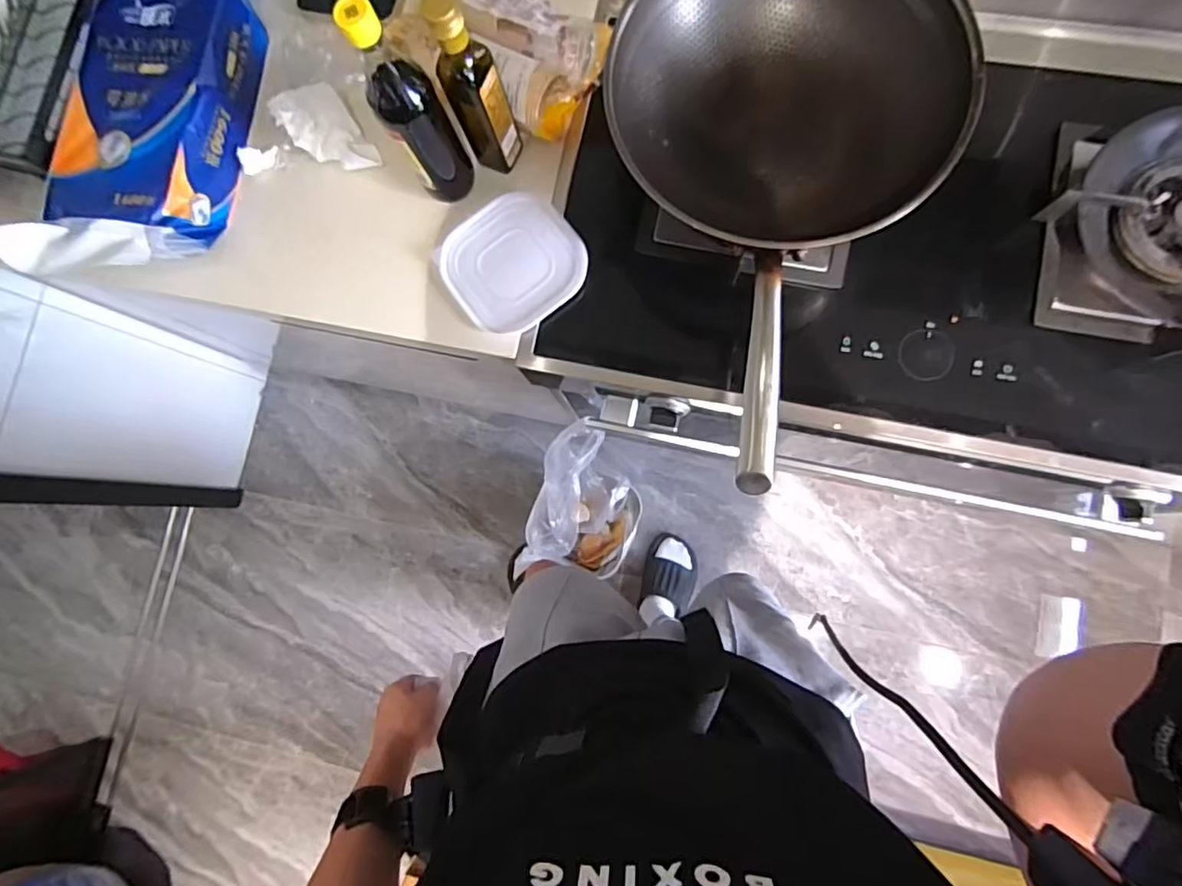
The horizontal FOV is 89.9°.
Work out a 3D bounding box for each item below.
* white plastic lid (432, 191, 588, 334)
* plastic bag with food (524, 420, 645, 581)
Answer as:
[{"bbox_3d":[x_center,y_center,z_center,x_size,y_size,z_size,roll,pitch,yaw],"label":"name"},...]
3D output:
[{"bbox_3d":[-0.094,-0.215,0.700,0.155,0.019,0.154,-36,81,0],"label":"white plastic lid"},{"bbox_3d":[-0.005,0.126,1.182,0.208,0.284,0.288,22,86,8],"label":"plastic bag with food"}]

